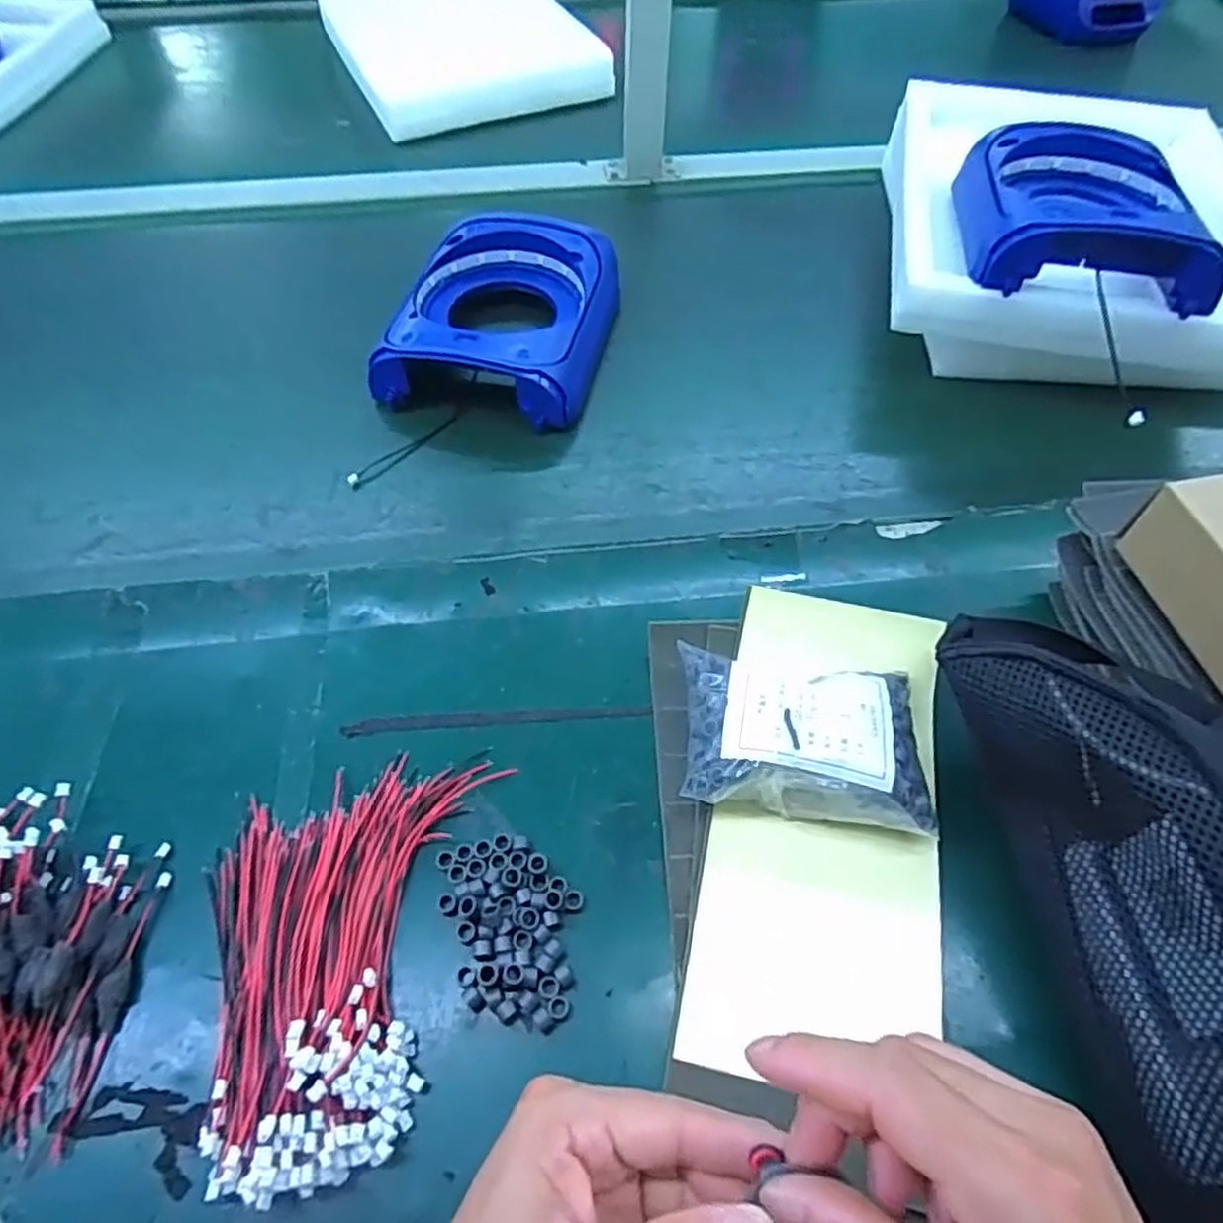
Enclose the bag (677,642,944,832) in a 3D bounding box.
[{"bbox_3d":[0.105,0.072,0.422,0.136,0.064,0.092,8,57,3],"label":"bag"}]

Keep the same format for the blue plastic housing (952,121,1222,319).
[{"bbox_3d":[0.372,-0.316,0.595,0.165,0.070,0.194,10,57,5],"label":"blue plastic housing"}]

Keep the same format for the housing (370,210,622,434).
[{"bbox_3d":[-0.089,-0.256,0.641,0.167,0.062,0.208,12,58,6],"label":"housing"}]

